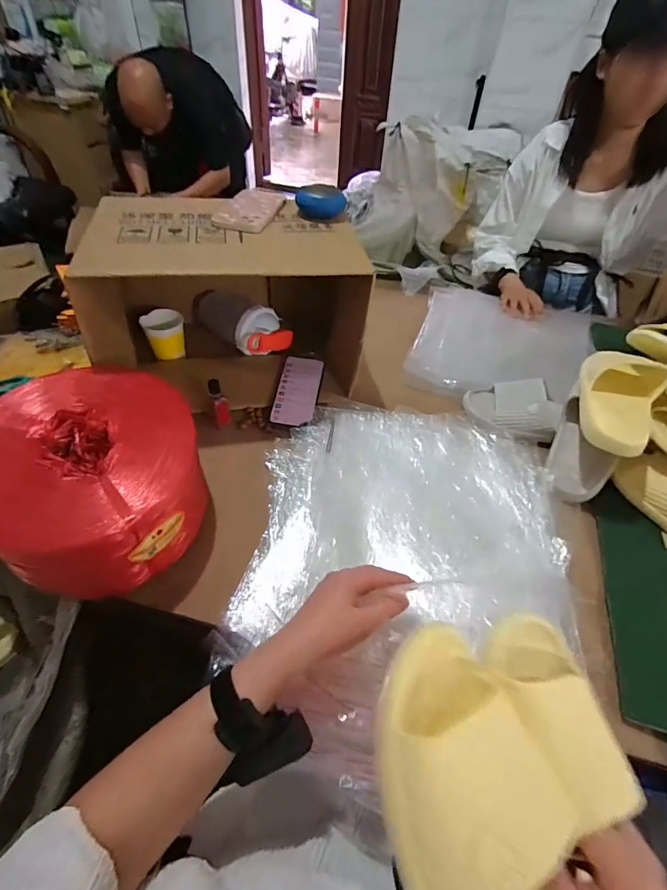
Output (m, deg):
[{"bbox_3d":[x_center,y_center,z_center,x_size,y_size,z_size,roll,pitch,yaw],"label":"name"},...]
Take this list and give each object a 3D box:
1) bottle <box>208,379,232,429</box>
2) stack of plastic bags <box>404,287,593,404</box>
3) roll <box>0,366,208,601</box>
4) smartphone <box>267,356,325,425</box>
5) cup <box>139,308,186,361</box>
[{"bbox_3d":[-0.180,-0.065,0.659,0.025,0.083,0.024,-10,49,-13],"label":"bottle"},{"bbox_3d":[0.365,-0.230,0.880,0.361,0.042,0.426,15,48,10],"label":"stack of plastic bags"},{"bbox_3d":[-0.303,0.056,0.538,0.259,0.178,0.253,-2,47,-6],"label":"roll"},{"bbox_3d":[-0.063,-0.096,0.731,0.073,0.012,0.152,9,59,-1],"label":"smartphone"},{"bbox_3d":[-0.302,-0.196,0.750,0.067,0.073,0.061,2,47,-2],"label":"cup"}]

